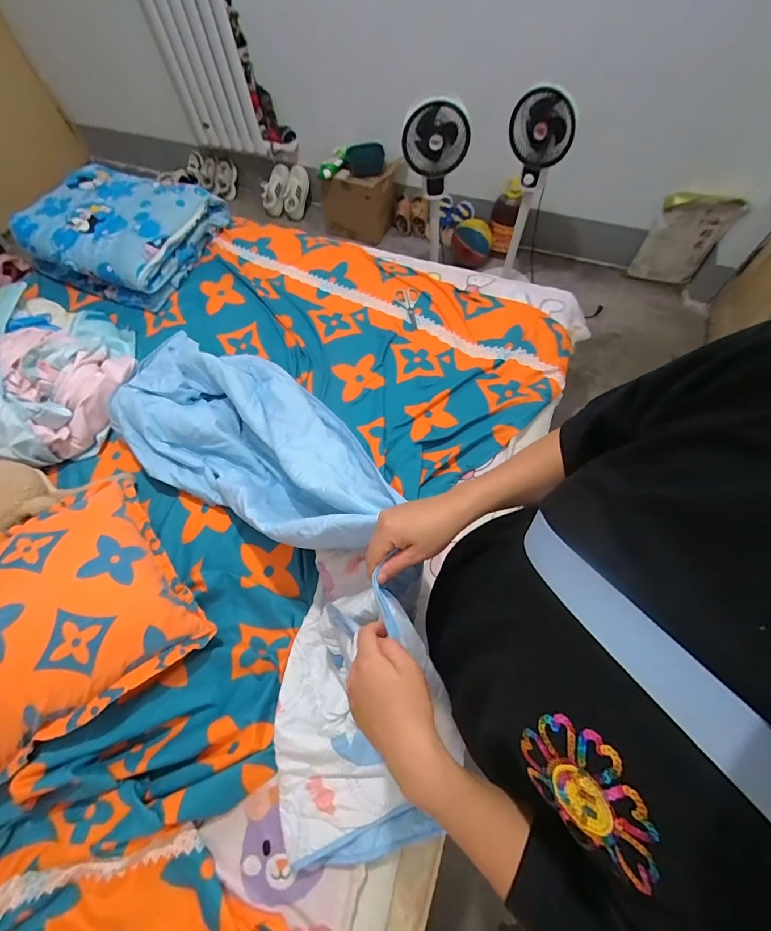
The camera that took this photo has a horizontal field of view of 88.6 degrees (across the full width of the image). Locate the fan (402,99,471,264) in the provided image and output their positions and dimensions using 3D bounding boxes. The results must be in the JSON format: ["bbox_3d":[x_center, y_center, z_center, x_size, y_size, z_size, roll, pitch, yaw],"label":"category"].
[{"bbox_3d":[0.171,-1.093,1.412,0.227,0.320,0.191,8,65,7],"label":"fan"}]

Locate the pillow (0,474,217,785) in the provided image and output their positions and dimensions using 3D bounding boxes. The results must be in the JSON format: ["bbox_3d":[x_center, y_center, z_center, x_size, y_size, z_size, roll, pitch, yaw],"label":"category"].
[{"bbox_3d":[-0.725,0.329,0.731,0.614,0.158,0.447,-37,68,-14],"label":"pillow"}]

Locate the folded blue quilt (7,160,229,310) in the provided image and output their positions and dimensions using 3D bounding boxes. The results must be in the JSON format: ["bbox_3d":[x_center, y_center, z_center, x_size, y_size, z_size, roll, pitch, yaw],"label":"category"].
[{"bbox_3d":[-0.860,-0.799,1.321,0.500,0.159,0.475,18,67,11],"label":"folded blue quilt"}]

